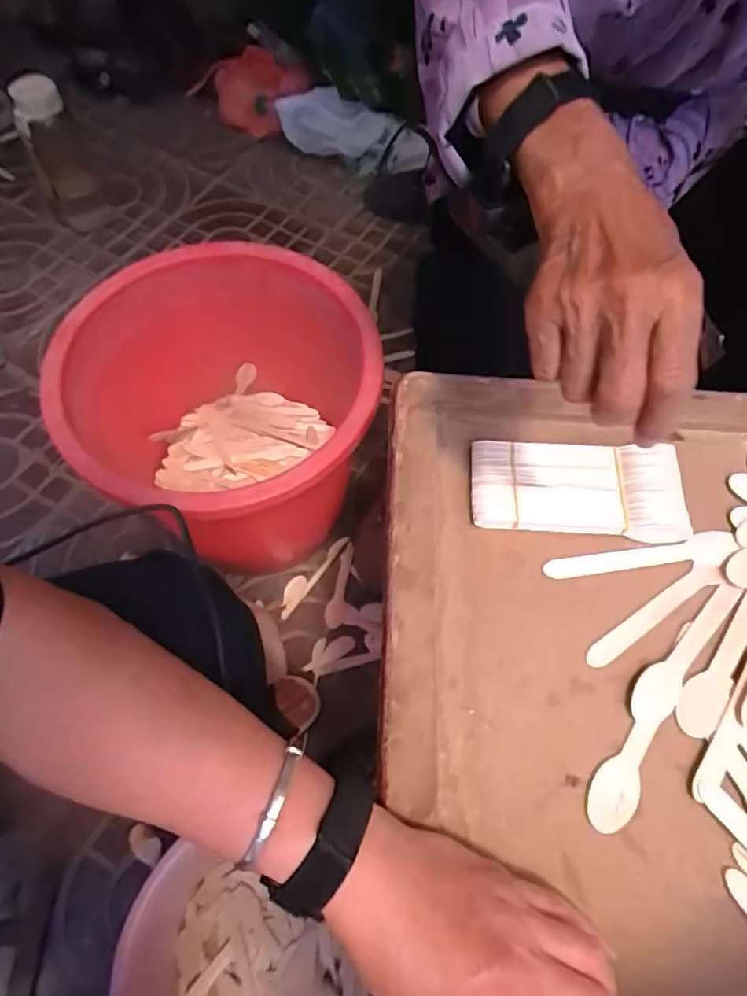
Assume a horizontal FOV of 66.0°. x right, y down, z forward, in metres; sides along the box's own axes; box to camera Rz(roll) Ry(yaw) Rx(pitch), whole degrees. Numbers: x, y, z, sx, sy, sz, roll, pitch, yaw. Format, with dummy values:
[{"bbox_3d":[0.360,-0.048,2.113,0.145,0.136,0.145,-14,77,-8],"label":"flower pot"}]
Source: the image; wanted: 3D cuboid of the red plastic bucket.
[{"bbox_3d":[-0.183,-0.088,0.784,0.357,0.328,0.372,0,62,-1],"label":"red plastic bucket"}]

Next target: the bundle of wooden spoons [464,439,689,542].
[{"bbox_3d":[0.158,-0.008,0.442,0.161,0.026,0.071,6,63,0],"label":"bundle of wooden spoons"}]

